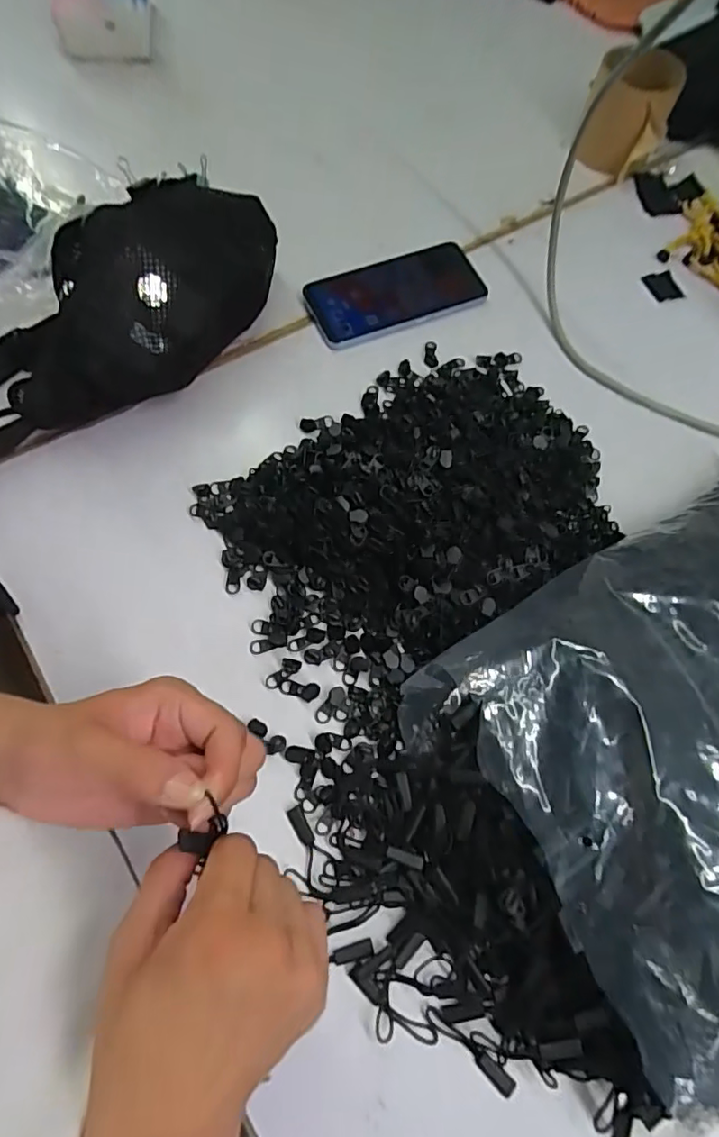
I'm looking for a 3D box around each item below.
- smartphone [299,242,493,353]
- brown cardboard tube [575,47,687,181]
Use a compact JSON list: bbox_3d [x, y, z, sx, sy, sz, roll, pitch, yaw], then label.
[{"bbox_3d":[0.032,-0.254,0.507,0.156,0.014,0.072,-20,72,-10],"label":"smartphone"},{"bbox_3d":[0.277,-0.471,0.569,0.079,0.082,0.083,28,70,8],"label":"brown cardboard tube"}]

